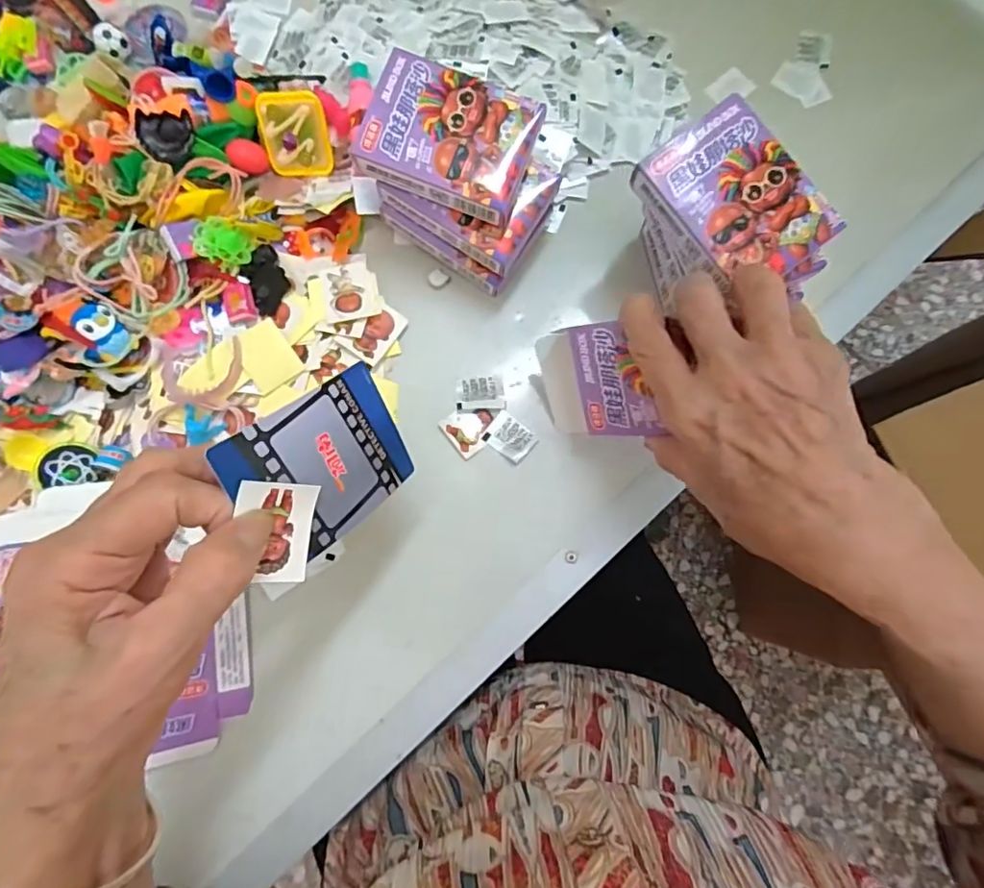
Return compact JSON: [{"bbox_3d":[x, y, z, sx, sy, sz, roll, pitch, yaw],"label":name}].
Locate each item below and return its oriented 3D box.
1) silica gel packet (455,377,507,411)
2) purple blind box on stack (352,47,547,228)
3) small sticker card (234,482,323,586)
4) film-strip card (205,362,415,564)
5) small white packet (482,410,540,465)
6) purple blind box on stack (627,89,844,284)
[{"bbox_3d":[-0.007,-0.033,0.349,0.031,0.004,0.020,-1,80,-1],"label":"silica gel packet"},{"bbox_3d":[-0.024,-0.173,0.305,0.091,0.022,0.066,19,81,3],"label":"purple blind box on stack"},{"bbox_3d":[-0.085,0.035,0.211,0.004,0.032,0.040,8,89,42],"label":"small sticker card"},{"bbox_3d":[-0.070,0.008,0.233,0.004,0.086,0.060,-3,117,36],"label":"film-strip card"},{"bbox_3d":[0.012,-0.004,0.344,0.029,0.004,0.023,39,82,6],"label":"small white packet"},{"bbox_3d":[0.129,-0.128,0.282,0.064,0.017,0.090,-37,86,-5],"label":"purple blind box on stack"}]

